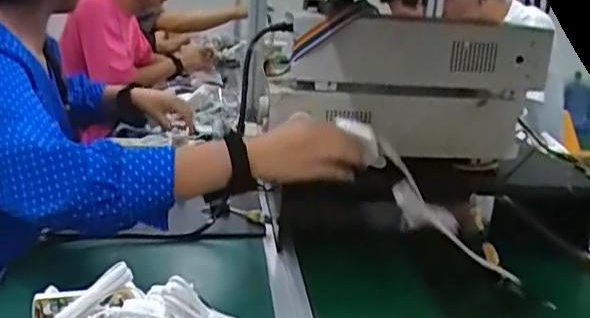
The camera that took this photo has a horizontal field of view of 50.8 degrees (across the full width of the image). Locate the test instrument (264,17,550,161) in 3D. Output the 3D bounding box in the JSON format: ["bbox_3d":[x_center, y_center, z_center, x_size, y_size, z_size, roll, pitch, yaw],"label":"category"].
[{"bbox_3d":[0.154,-0.101,0.883,0.370,0.187,0.098,3,13,-4],"label":"test instrument"}]

